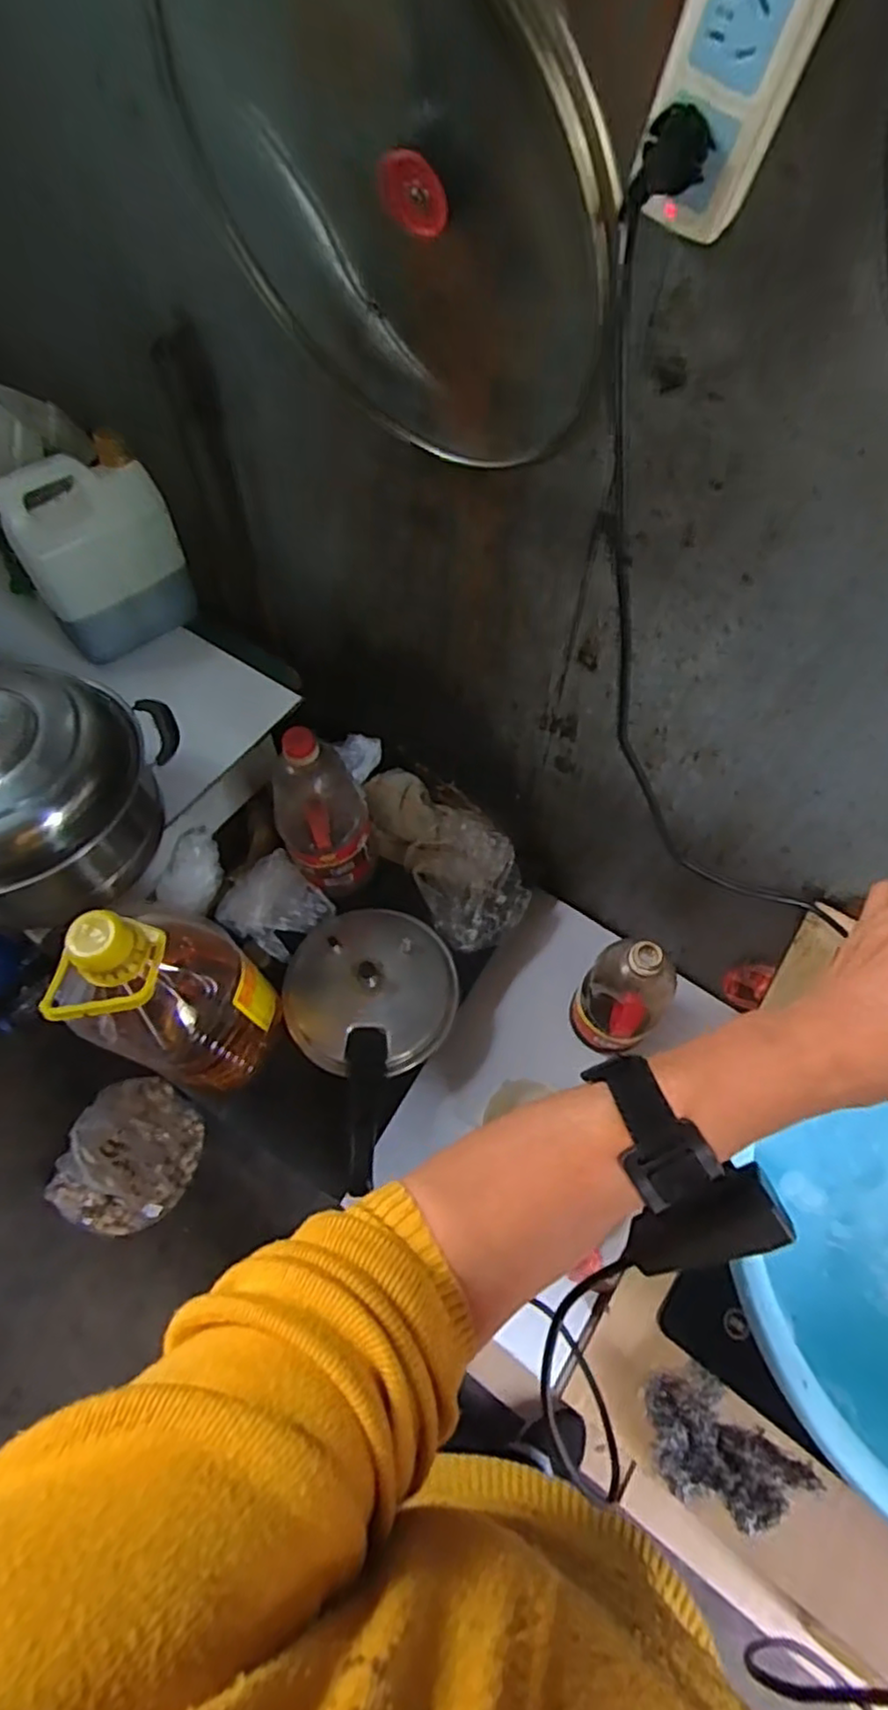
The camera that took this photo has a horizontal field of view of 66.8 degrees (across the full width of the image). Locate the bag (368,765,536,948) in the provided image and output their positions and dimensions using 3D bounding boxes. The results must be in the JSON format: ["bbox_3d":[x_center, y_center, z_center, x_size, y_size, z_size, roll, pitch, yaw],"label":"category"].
[{"bbox_3d":[0.004,-0.006,0.949,0.147,0.073,0.272,-32,67,-17],"label":"bag"}]

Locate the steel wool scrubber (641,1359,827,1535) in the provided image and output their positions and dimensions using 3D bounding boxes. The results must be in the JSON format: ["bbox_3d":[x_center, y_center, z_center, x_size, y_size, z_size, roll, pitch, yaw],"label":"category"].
[{"bbox_3d":[0.184,0.405,0.460,0.064,0.023,0.100,-34,46,-27],"label":"steel wool scrubber"}]

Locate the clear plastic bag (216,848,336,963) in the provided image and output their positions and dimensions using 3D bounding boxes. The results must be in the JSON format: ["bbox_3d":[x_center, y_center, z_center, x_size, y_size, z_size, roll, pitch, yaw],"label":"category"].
[{"bbox_3d":[-0.232,0.067,0.903,0.121,0.049,0.117,41,68,19],"label":"clear plastic bag"}]

